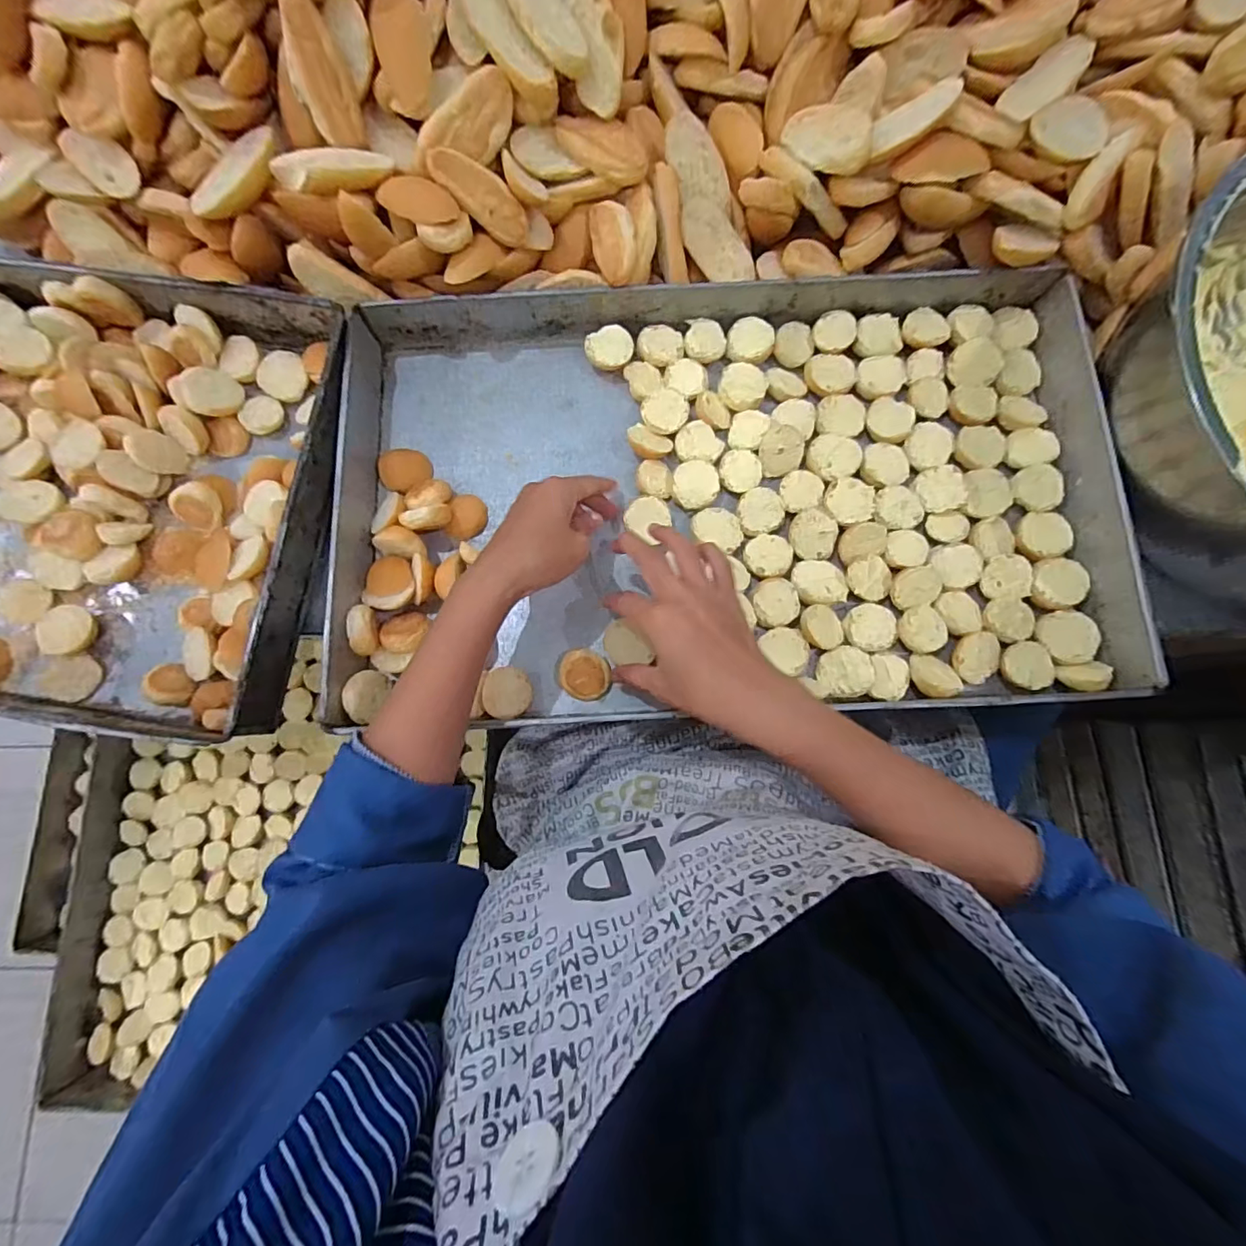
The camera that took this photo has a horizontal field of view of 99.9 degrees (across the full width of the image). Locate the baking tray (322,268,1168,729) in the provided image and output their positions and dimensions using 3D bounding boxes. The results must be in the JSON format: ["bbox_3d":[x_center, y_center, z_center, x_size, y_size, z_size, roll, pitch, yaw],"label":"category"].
[{"bbox_3d":[0.079,-0.107,0.446,0.618,0.054,0.364,-3,81,0],"label":"baking tray"}]

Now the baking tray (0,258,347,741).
[{"bbox_3d":[-0.553,-0.128,0.444,0.606,0.072,0.363,9,82,2],"label":"baking tray"}]

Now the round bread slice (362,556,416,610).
[{"bbox_3d":[-0.195,-0.033,0.439,0.040,0.012,0.045,4,81,1],"label":"round bread slice"}]

